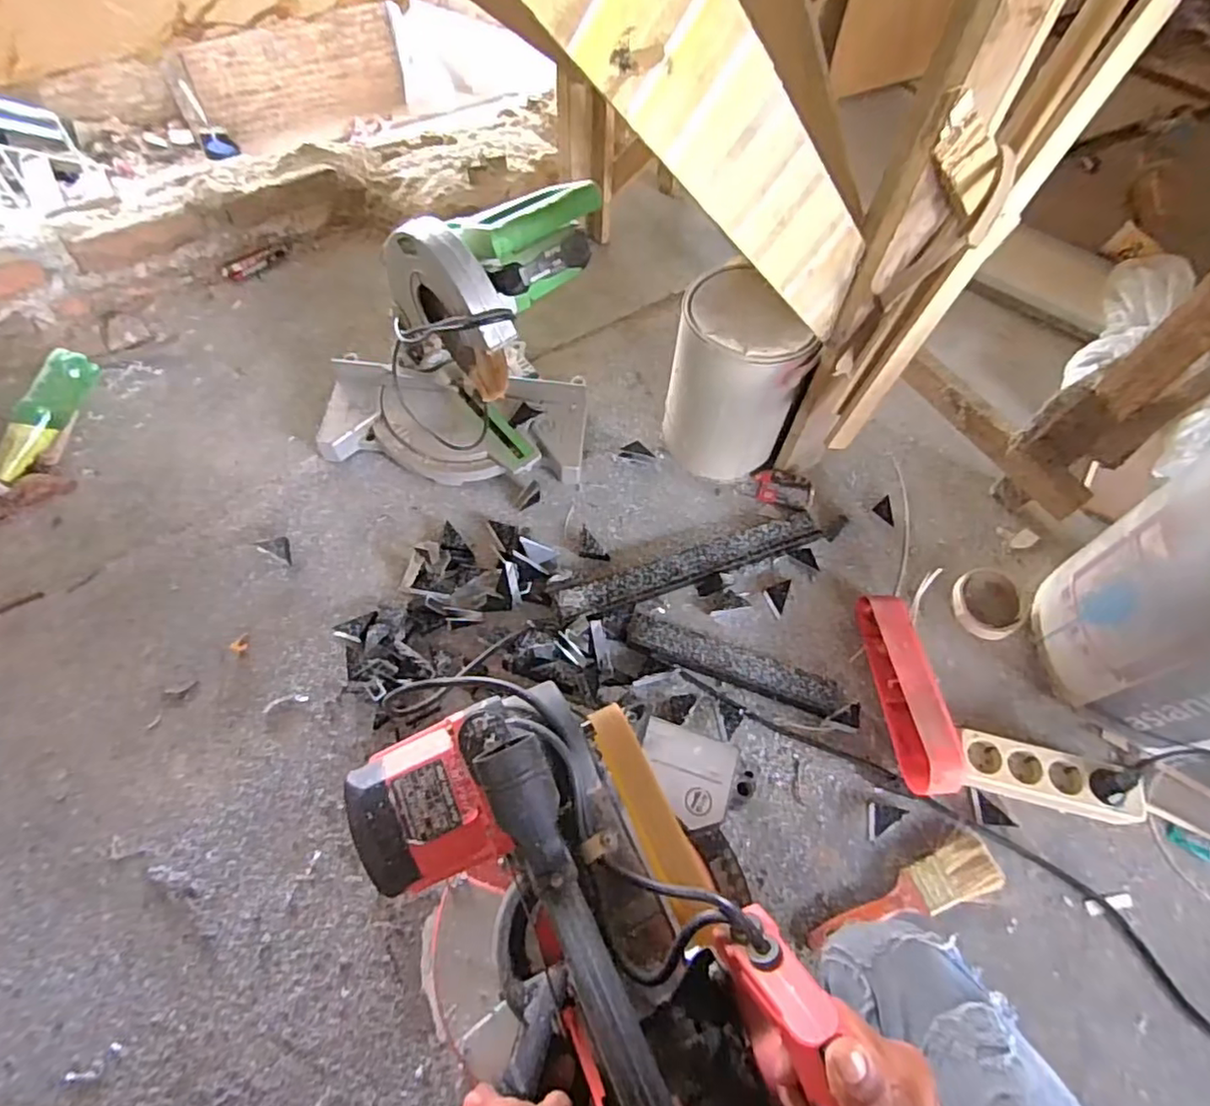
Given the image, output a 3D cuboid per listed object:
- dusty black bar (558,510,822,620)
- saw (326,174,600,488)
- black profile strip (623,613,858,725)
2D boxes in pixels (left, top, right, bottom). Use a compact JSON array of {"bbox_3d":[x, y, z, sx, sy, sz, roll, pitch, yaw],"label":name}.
[{"bbox_3d":[0.118,0.015,0.861,0.369,0.024,0.055,-18,63,-13],"label":"dusty black bar"},{"bbox_3d":[-0.207,-0.322,0.860,0.361,0.336,0.317,2,61,-3],"label":"saw"},{"bbox_3d":[0.169,0.144,0.797,0.289,0.024,0.052,21,62,8],"label":"black profile strip"}]

